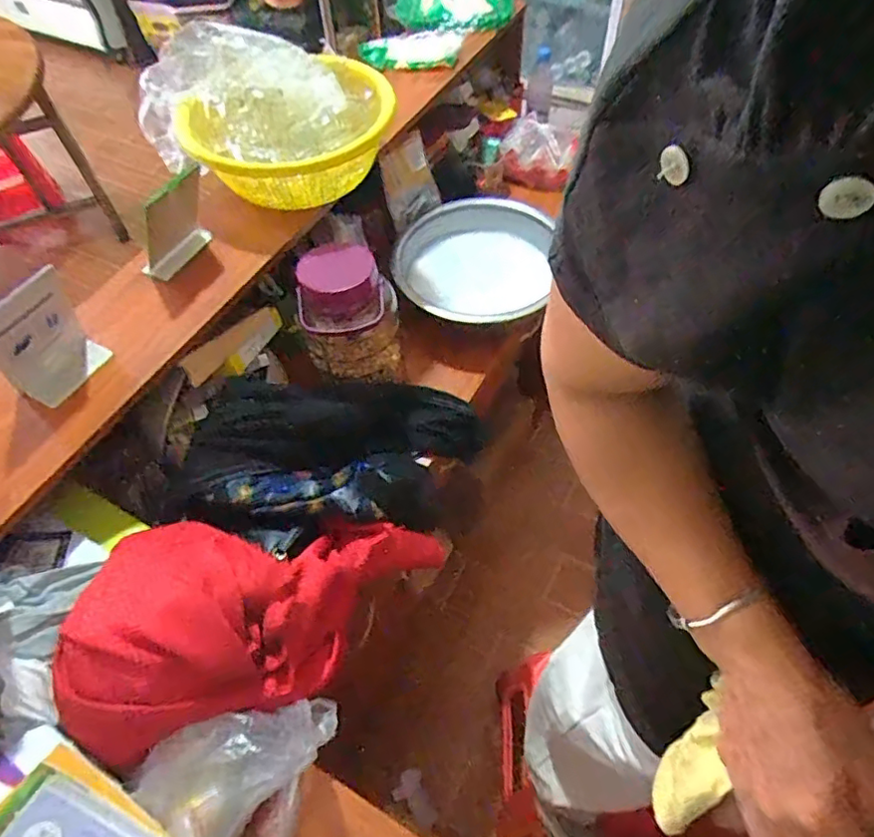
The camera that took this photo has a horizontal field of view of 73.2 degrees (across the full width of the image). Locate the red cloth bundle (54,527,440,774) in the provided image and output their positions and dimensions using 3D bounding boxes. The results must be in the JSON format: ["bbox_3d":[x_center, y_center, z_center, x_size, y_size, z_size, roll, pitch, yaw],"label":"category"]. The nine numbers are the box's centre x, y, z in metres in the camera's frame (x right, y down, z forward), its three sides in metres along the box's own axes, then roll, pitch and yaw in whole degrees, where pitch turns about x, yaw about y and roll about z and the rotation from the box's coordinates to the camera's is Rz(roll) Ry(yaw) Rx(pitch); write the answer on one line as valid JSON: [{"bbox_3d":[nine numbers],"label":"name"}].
[{"bbox_3d":[-0.248,0.257,0.808,0.462,0.185,0.249,-5,46,-46],"label":"red cloth bundle"}]

